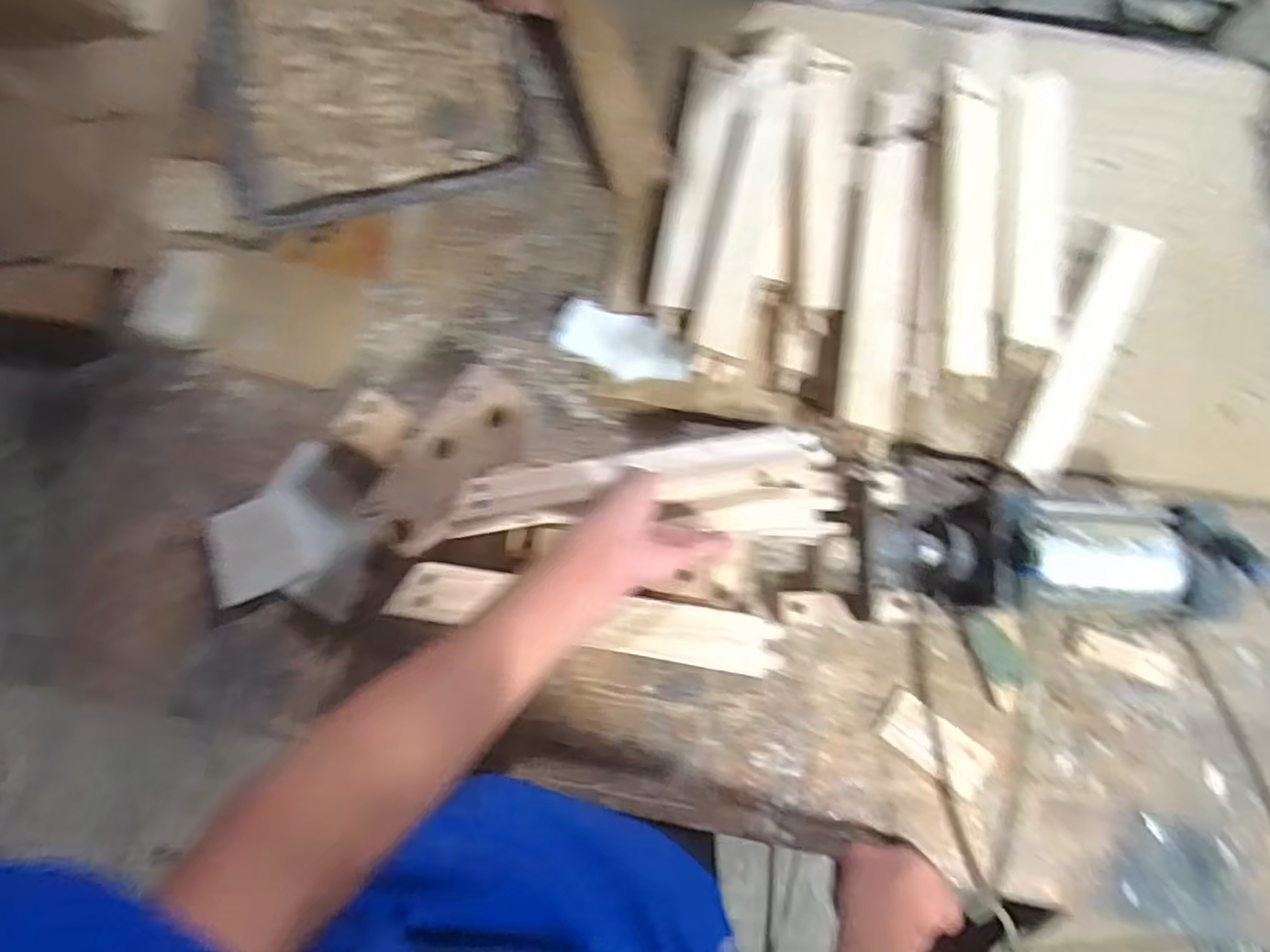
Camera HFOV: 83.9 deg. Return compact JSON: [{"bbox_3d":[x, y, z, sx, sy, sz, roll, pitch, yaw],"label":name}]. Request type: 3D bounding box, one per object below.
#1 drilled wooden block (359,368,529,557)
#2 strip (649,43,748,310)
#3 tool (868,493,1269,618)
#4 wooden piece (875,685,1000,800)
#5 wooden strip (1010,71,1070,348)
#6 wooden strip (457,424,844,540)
[{"bbox_3d":[-0.151,-0.011,0.570,0.068,0.032,0.157,36,78,5],"label":"drilled wooden block"},{"bbox_3d":[0.060,-0.286,0.669,0.054,0.010,0.278,4,74,20],"label":"strip"},{"bbox_3d":[0.321,0.065,0.569,0.267,0.117,0.099,4,77,-1],"label":"tool"},{"bbox_3d":[0.251,0.223,0.588,0.093,0.010,0.043,38,78,5],"label":"wooden piece"},{"bbox_3d":[0.377,-0.255,0.656,0.054,0.020,0.279,9,77,-1],"label":"wooden strip"},{"bbox_3d":[0.007,-0.001,0.578,0.302,0.025,0.043,-10,80,-6],"label":"wooden strip"}]

